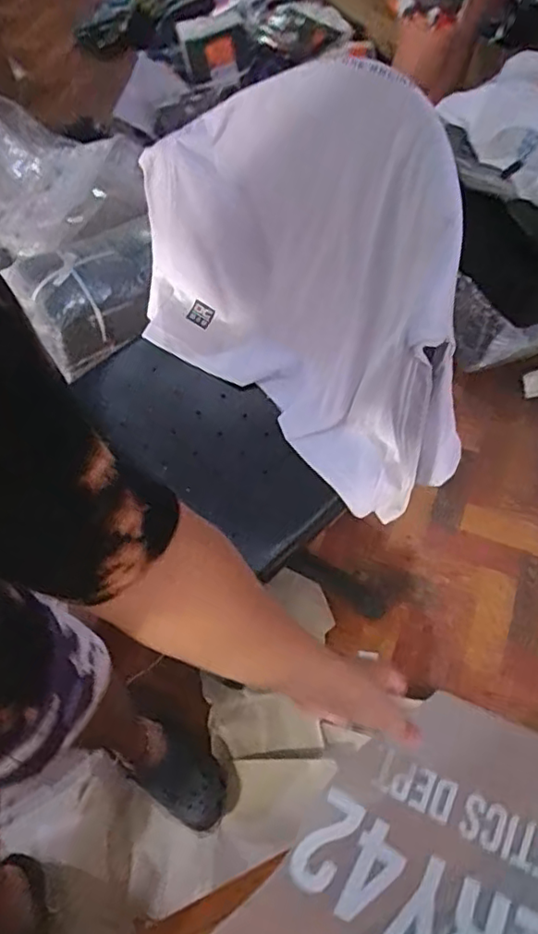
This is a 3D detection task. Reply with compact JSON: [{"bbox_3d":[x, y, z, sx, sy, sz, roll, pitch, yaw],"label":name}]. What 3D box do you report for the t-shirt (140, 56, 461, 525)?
[{"bbox_3d":[0.053,-0.241,0.792,0.235,0.389,0.523,-40,66,-19],"label":"t-shirt"}]

